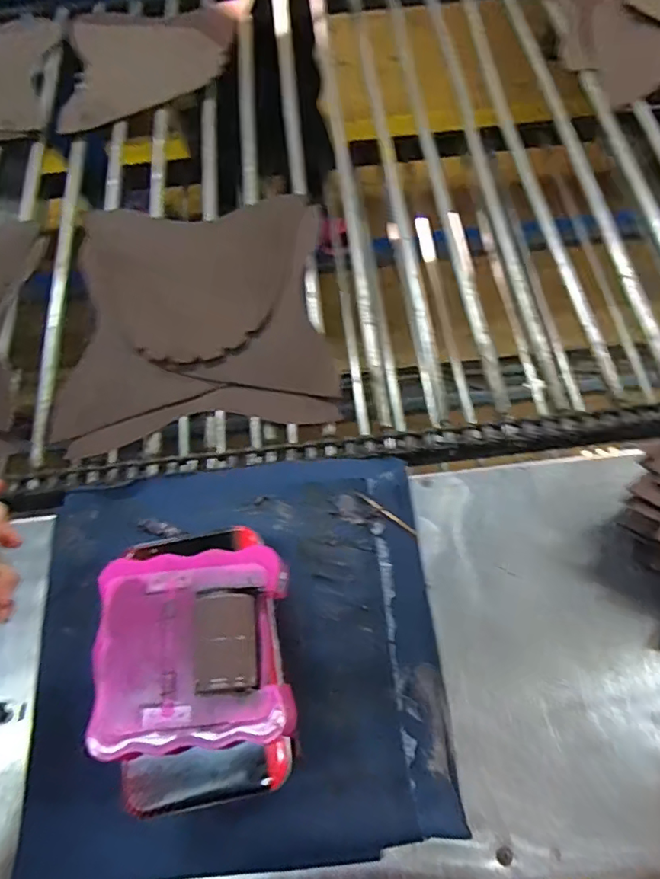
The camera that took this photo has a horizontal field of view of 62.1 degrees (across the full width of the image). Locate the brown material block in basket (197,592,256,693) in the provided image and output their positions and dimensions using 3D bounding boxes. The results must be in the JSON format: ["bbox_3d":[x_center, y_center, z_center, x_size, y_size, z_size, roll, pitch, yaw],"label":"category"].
[{"bbox_3d":[-0.059,0.116,0.316,0.032,0.008,0.052,-6,65,0],"label":"brown material block in basket"}]

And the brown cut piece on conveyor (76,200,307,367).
[{"bbox_3d":[-0.135,-0.187,0.613,0.246,0.030,0.216,-16,66,-5],"label":"brown cut piece on conveyor"}]

